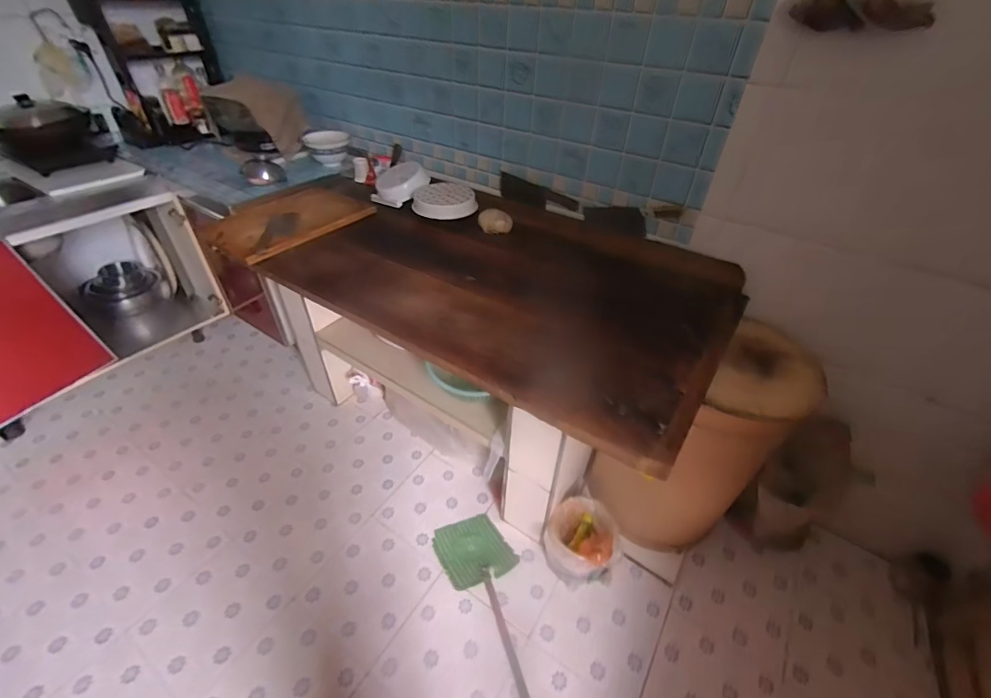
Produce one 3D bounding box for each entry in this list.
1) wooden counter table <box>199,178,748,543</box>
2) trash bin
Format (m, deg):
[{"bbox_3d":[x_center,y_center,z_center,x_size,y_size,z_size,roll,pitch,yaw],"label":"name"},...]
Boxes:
[{"bbox_3d":[-0.133,0.013,1.371,1.355,0.710,0.609,25,47,24],"label":"wooden counter table"},{"bbox_3d":[0.243,0.548,1.196,0.210,0.173,0.174,0,42,-1],"label":"trash bin"}]

